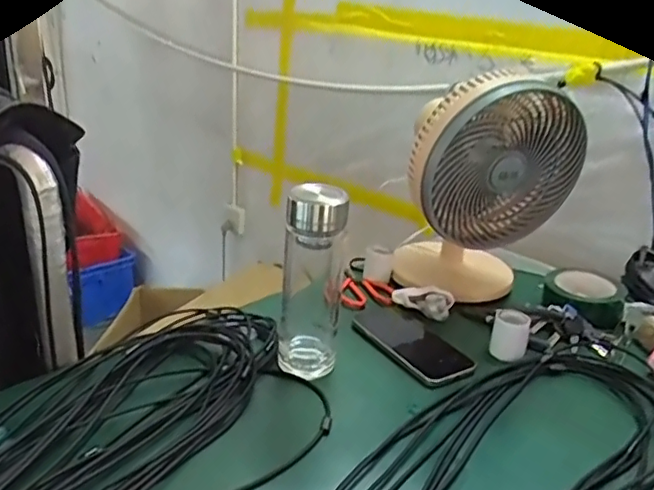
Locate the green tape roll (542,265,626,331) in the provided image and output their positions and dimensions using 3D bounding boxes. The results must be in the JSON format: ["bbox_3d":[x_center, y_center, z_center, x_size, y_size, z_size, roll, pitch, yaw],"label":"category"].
[{"bbox_3d":[0.356,0.067,0.835,0.109,0.040,0.100,15,24,27],"label":"green tape roll"}]

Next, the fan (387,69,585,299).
[{"bbox_3d":[0.214,-0.067,0.829,0.230,0.300,0.205,8,22,11],"label":"fan"}]

